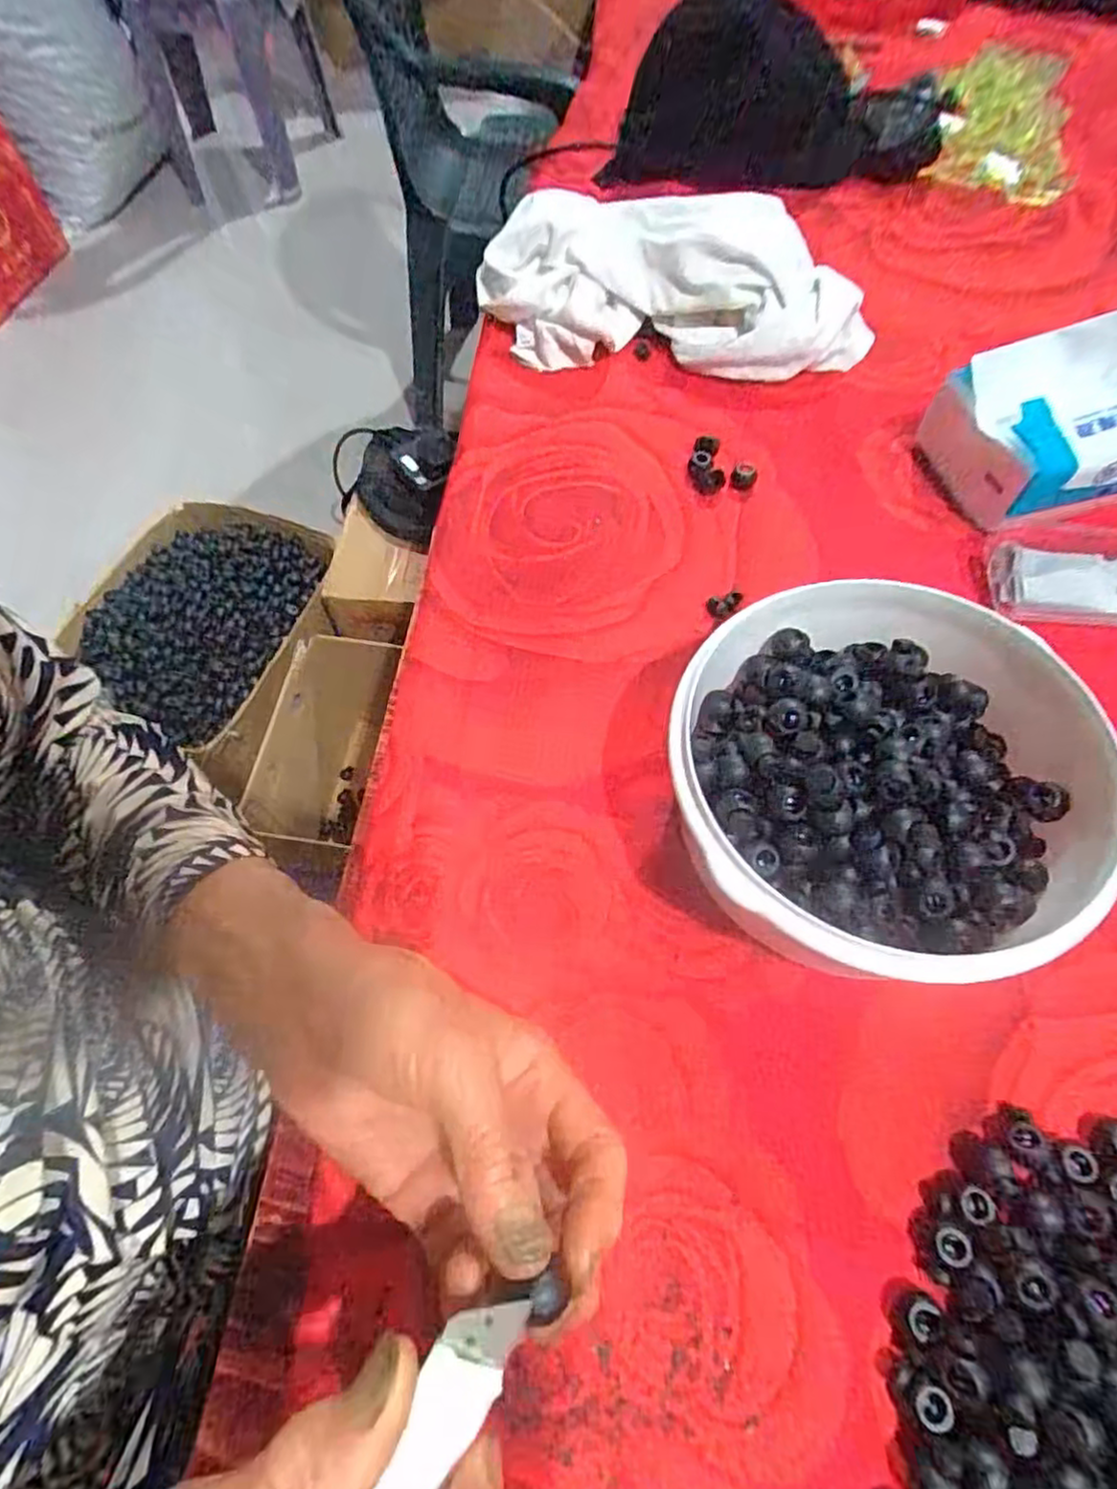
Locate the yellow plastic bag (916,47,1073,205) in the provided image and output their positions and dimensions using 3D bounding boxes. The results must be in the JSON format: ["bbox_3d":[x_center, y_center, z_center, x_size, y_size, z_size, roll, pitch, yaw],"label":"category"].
[{"bbox_3d":[0.390,-0.555,0.611,0.116,0.042,0.216,16,62,10],"label":"yellow plastic bag"}]

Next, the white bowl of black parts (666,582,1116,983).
[{"bbox_3d":[0.133,0.020,0.288,0.177,0.071,0.165,0,62,0],"label":"white bowl of black parts"}]

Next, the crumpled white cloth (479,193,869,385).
[{"bbox_3d":[0.078,-0.311,0.476,0.269,0.074,0.087,11,62,7],"label":"crumpled white cloth"}]

